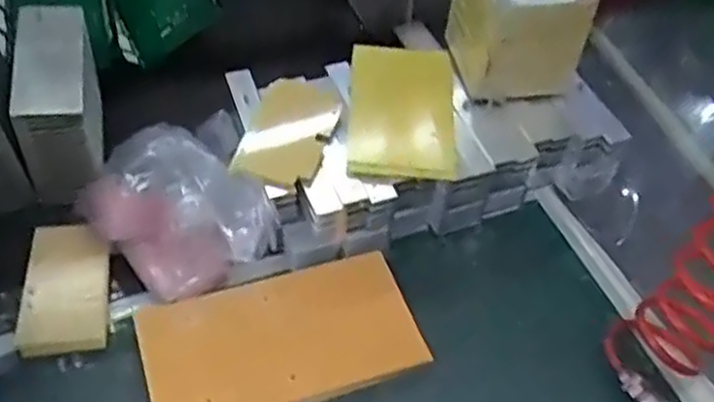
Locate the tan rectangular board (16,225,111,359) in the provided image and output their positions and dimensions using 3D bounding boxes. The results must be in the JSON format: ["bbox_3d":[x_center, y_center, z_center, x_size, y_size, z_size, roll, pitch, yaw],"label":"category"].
[{"bbox_3d":[-0.251,0.074,0.636,0.070,0.022,0.123,-4,50,-9],"label":"tan rectangular board"}]

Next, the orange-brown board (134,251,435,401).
[{"bbox_3d":[-0.062,0.114,0.618,0.223,0.024,0.124,-16,53,-17],"label":"orange-brown board"}]

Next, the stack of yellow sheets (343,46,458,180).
[{"bbox_3d":[0.043,-0.088,0.696,0.100,0.030,0.158,5,50,-1],"label":"stack of yellow sheets"}]

